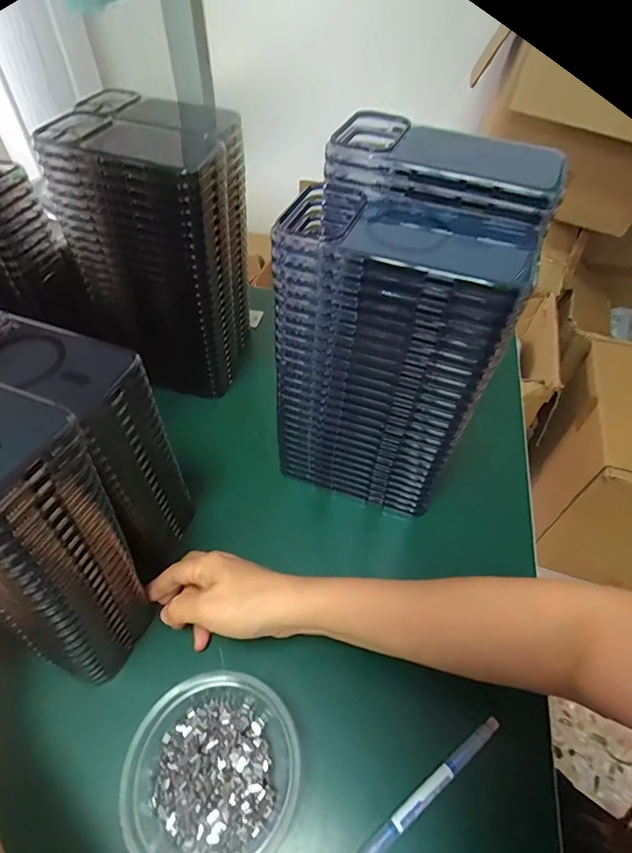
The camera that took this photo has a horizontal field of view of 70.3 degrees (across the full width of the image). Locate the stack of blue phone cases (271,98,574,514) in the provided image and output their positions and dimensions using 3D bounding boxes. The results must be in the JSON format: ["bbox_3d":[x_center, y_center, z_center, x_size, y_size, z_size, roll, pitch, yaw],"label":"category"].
[{"bbox_3d":[0.073,-0.074,0.403,0.156,0.278,0.159,22,52,16],"label":"stack of blue phone cases"}]

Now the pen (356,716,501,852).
[{"bbox_3d":[0.077,0.261,0.319,0.150,0.012,0.010,-28,55,-23],"label":"pen"}]

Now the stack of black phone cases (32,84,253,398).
[{"bbox_3d":[-0.161,-0.181,0.506,0.155,0.270,0.132,10,50,7],"label":"stack of black phone cases"}]

